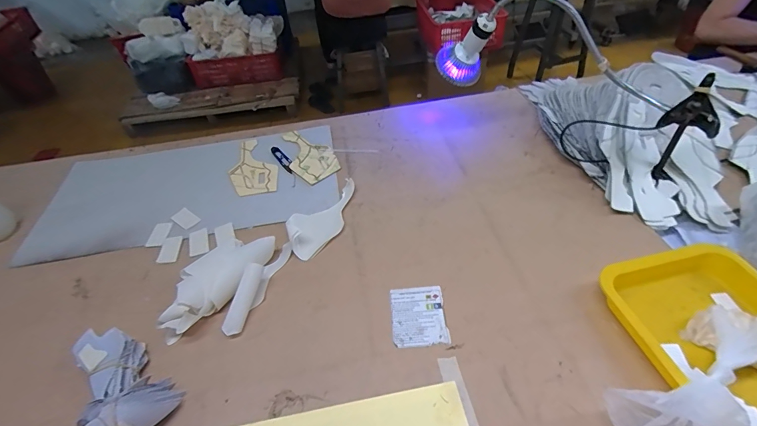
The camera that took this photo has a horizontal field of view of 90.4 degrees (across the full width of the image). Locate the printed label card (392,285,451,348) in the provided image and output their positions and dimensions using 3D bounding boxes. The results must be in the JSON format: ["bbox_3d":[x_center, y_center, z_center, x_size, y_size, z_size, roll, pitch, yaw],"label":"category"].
[{"bbox_3d":[0.056,0.143,0.525,0.074,0.005,0.088,-5,45,1],"label":"printed label card"}]

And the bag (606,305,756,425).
[{"bbox_3d":[0.370,0.169,0.412,0.279,0.068,0.095,-23,47,-17],"label":"bag"}]

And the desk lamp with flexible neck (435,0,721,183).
[{"bbox_3d":[0.302,-0.213,0.632,0.432,0.277,0.092,20,50,23],"label":"desk lamp with flexible neck"}]

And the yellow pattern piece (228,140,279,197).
[{"bbox_3d":[-0.273,-0.098,0.802,0.094,0.008,0.195,-25,48,-18],"label":"yellow pattern piece"}]

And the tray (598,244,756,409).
[{"bbox_3d":[0.412,0.154,0.436,0.204,0.050,0.259,-9,45,-4],"label":"tray"}]

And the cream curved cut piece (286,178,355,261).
[{"bbox_3d":[-0.090,0.001,0.658,0.077,0.029,0.177,29,55,30],"label":"cream curved cut piece"}]

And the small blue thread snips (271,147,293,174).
[{"bbox_3d":[-0.207,-0.117,0.811,0.020,0.010,0.100,-28,49,-21],"label":"small blue thread snips"}]

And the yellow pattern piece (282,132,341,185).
[{"bbox_3d":[-0.159,-0.126,0.815,0.095,0.007,0.189,-35,52,-27],"label":"yellow pattern piece"}]

